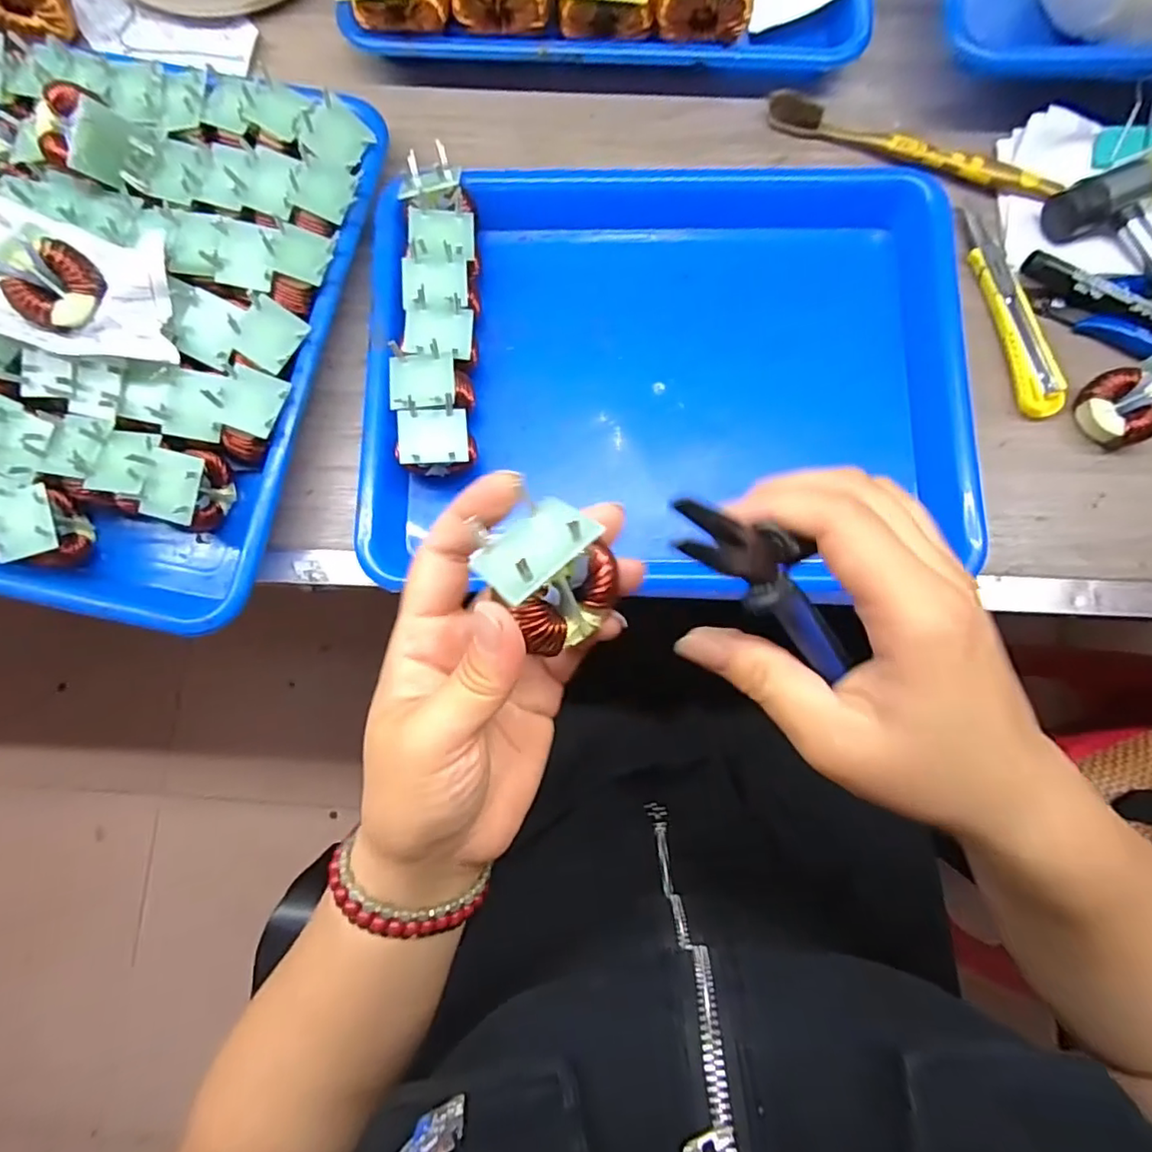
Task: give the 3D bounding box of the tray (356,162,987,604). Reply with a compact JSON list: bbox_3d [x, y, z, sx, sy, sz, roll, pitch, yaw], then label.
[{"bbox_3d":[0.050,-0.119,0.350,0.333,0.042,0.260,0,83,-2],"label":"tray"}]

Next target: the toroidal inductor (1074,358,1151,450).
[{"bbox_3d":[0.317,-0.098,0.340,0.051,0.019,0.042,-23,83,16],"label":"toroidal inductor"}]

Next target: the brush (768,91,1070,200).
[{"bbox_3d":[0.207,-0.268,0.378,0.178,0.024,0.016,23,82,4],"label":"brush"}]

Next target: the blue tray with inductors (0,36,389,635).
[{"bbox_3d":[-0.264,-0.144,0.332,0.247,0.067,0.319,11,81,2],"label":"blue tray with inductors"}]

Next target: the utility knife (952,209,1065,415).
[{"bbox_3d":[0.261,-0.159,0.360,0.023,0.012,0.135,-12,81,-2],"label":"utility knife"}]

